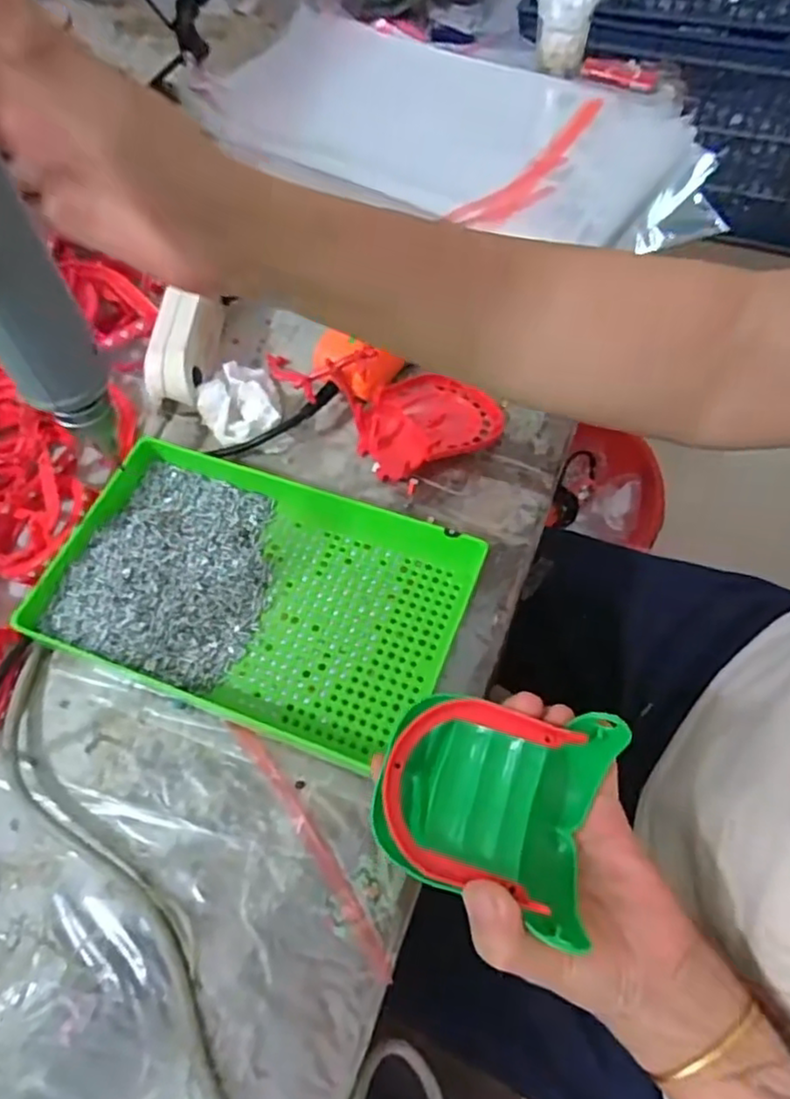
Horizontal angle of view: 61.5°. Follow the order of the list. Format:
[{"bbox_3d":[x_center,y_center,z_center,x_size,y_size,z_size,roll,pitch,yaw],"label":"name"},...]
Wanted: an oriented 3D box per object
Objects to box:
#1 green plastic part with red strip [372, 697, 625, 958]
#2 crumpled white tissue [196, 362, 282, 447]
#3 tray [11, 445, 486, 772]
[{"bbox_3d":[0.042,0.112,0.300,0.094,0.051,0.084,17,62,9],"label":"green plastic part with red strip"},{"bbox_3d":[-0.113,-0.106,0.478,0.054,0.029,0.067,-17,62,-6],"label":"crumpled white tissue"},{"bbox_3d":[-0.085,0.027,0.406,0.242,0.038,0.150,18,64,12],"label":"tray"}]

